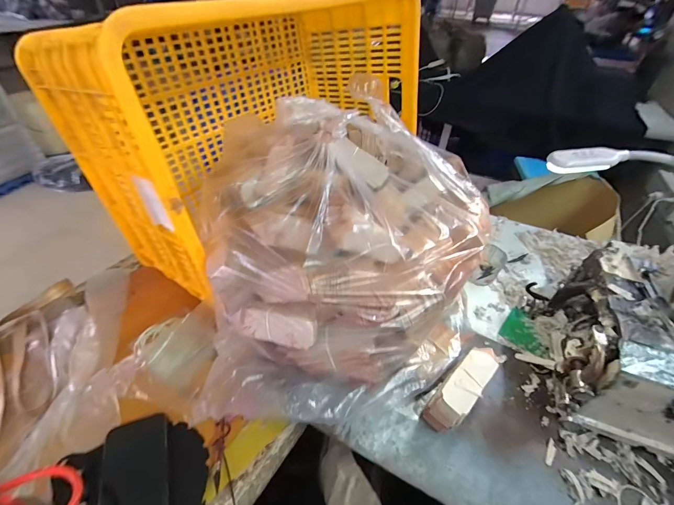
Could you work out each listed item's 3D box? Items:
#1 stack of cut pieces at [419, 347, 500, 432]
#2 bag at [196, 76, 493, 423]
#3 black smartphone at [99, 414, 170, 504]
[{"bbox_3d":[0.167,0.178,0.426,0.124,0.054,0.041,-39,57,-20],"label":"stack of cut pieces"},{"bbox_3d":[0.023,-0.013,0.432,0.383,0.269,0.353,-3,44,-7],"label":"bag"},{"bbox_3d":[-0.257,0.292,0.409,0.080,0.012,0.145,-14,47,-17],"label":"black smartphone"}]

